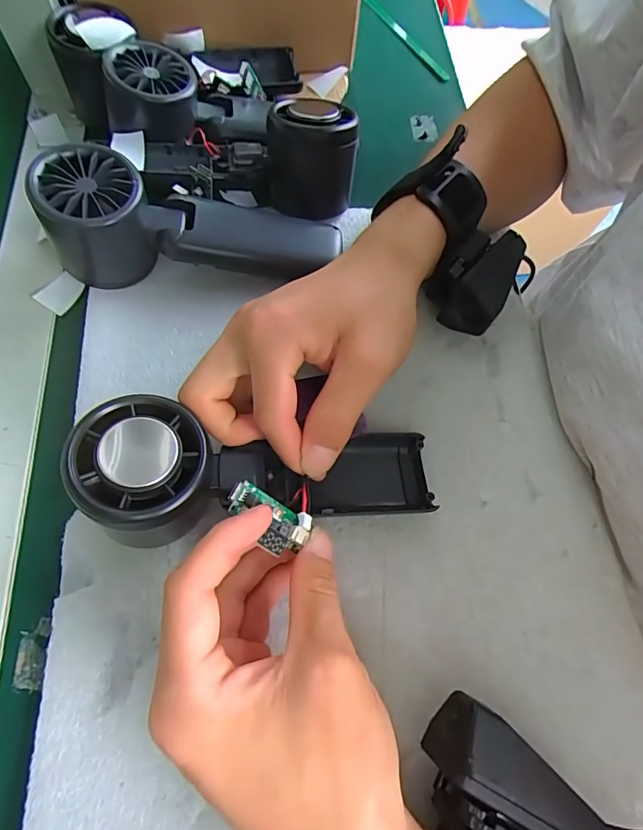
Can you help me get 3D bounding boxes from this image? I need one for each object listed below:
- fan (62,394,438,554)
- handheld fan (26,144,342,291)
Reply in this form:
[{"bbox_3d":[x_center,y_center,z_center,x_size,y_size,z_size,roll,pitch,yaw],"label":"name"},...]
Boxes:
[{"bbox_3d":[-0.022,0.028,0.198,0.161,0.031,0.060,7,66,-26],"label":"fan"},{"bbox_3d":[-0.071,-0.106,0.258,0.158,0.052,0.048,-1,68,-19],"label":"handheld fan"}]

